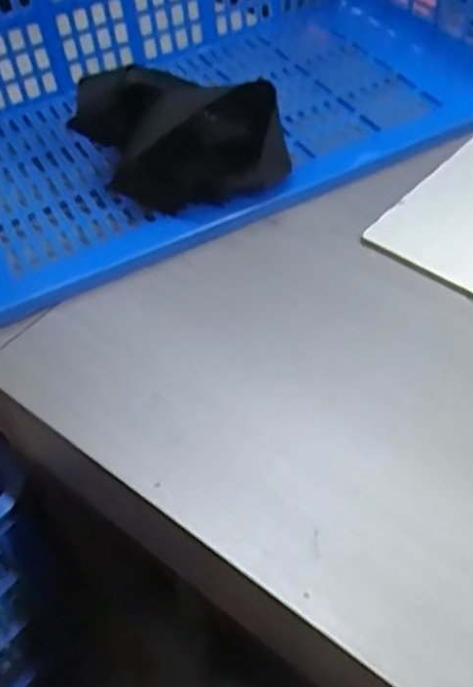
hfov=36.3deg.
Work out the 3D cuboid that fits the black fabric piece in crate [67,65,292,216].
[{"bbox_3d":[-0.052,-0.192,0.694,0.198,0.110,0.091,-1,50,5],"label":"black fabric piece in crate"}]

